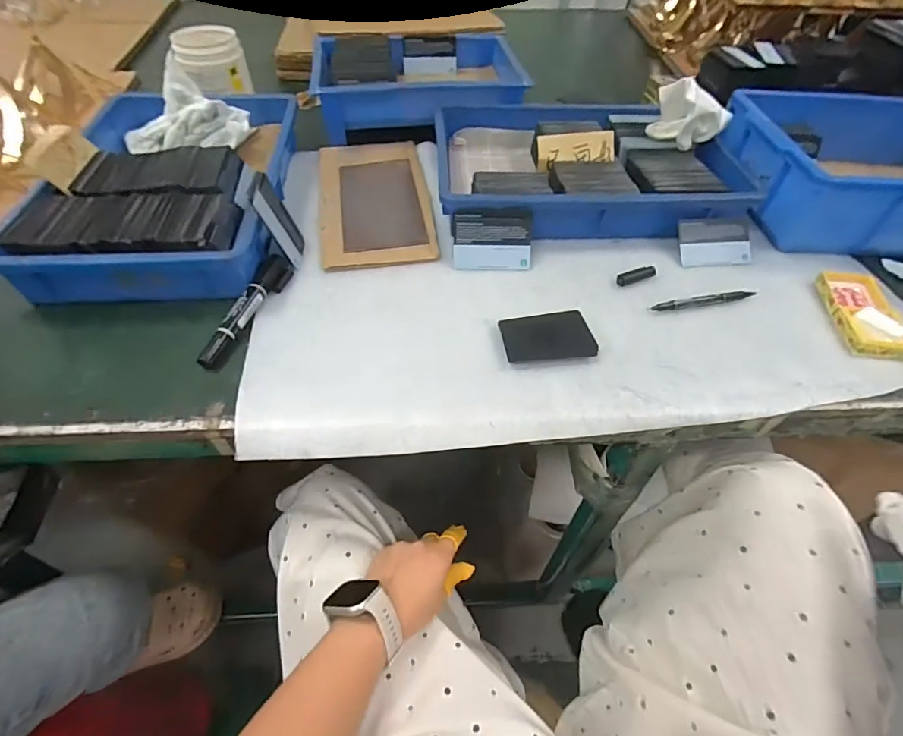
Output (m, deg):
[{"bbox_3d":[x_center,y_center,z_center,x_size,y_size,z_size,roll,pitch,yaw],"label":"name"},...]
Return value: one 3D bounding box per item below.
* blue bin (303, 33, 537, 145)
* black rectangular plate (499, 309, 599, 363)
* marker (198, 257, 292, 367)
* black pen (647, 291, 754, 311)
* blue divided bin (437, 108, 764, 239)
[{"bbox_3d":[-0.052,-0.439,0.742,0.301,0.066,0.207,-4,51,-6],"label":"blue bin"},{"bbox_3d":[0.093,-0.031,0.468,0.087,0.010,0.053,-5,51,-7],"label":"black rectangular plate"},{"bbox_3d":[-0.198,-0.062,0.474,0.029,0.014,0.145,13,51,9],"label":"marker"},{"bbox_3d":[0.264,-0.071,0.505,0.118,0.006,0.012,-9,51,-10],"label":"black pen"},{"bbox_3d":[0.166,-0.257,0.609,0.362,0.053,0.243,-1,50,-3],"label":"blue divided bin"}]

